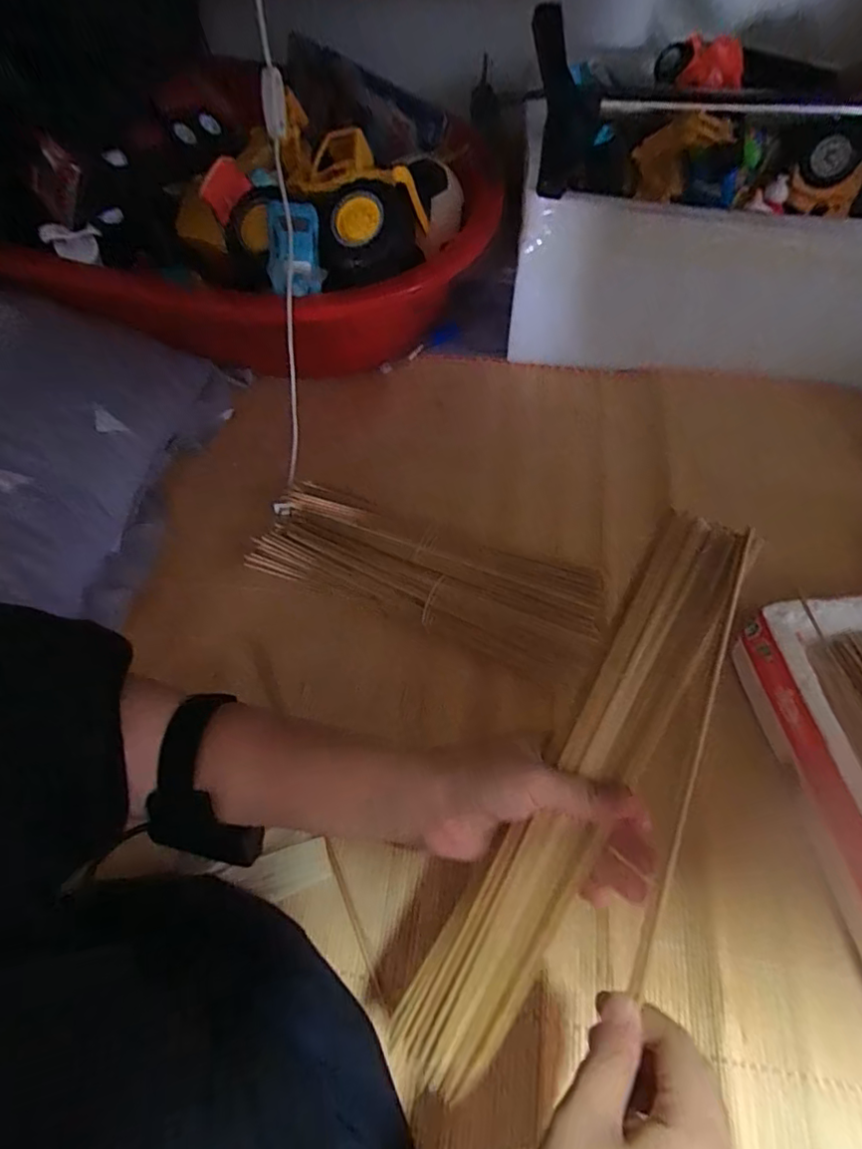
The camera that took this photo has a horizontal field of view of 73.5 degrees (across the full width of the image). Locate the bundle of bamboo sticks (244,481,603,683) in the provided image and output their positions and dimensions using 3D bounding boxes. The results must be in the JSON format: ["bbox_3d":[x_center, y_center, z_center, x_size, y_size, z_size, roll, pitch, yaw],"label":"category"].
[{"bbox_3d":[-0.007,-0.006,0.592,0.355,0.025,0.118,19,59,14],"label":"bundle of bamboo sticks"}]

